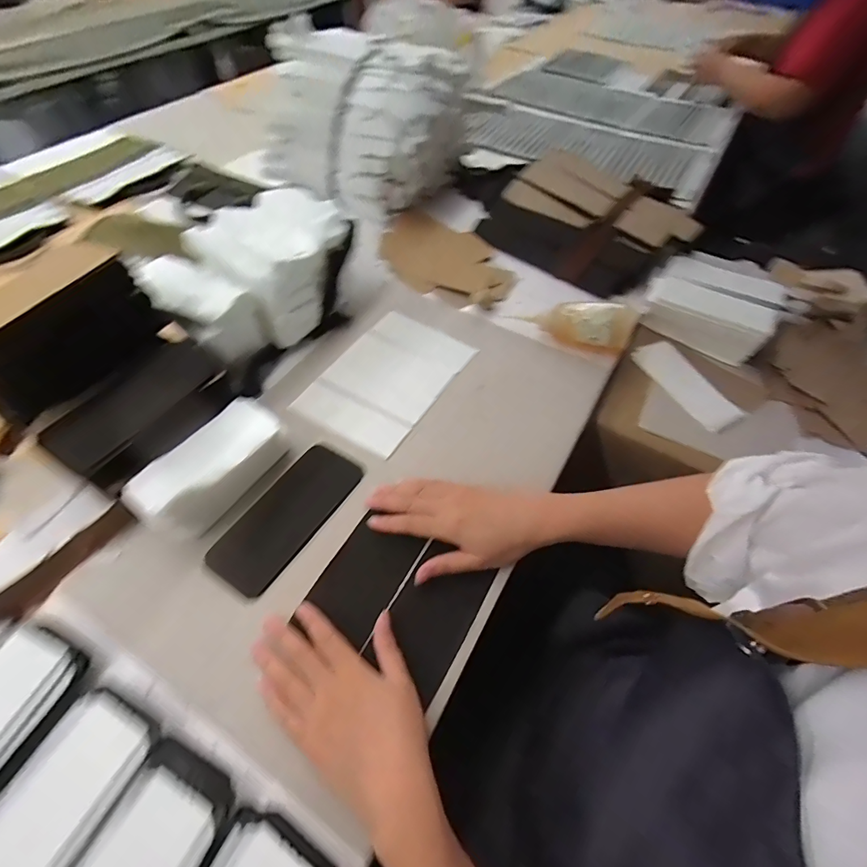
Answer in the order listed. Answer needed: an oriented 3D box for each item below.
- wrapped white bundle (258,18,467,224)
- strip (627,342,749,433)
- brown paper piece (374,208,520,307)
[{"bbox_3d":[-0.129,-0.551,0.765,0.321,0.200,0.219,18,56,11],"label":"wrapped white bundle"},{"bbox_3d":[0.344,-0.069,0.590,0.059,0.013,0.153,-28,62,-10],"label":"strip"},{"bbox_3d":[0.018,-0.291,0.714,0.251,0.026,0.152,31,68,21],"label":"brown paper piece"}]

